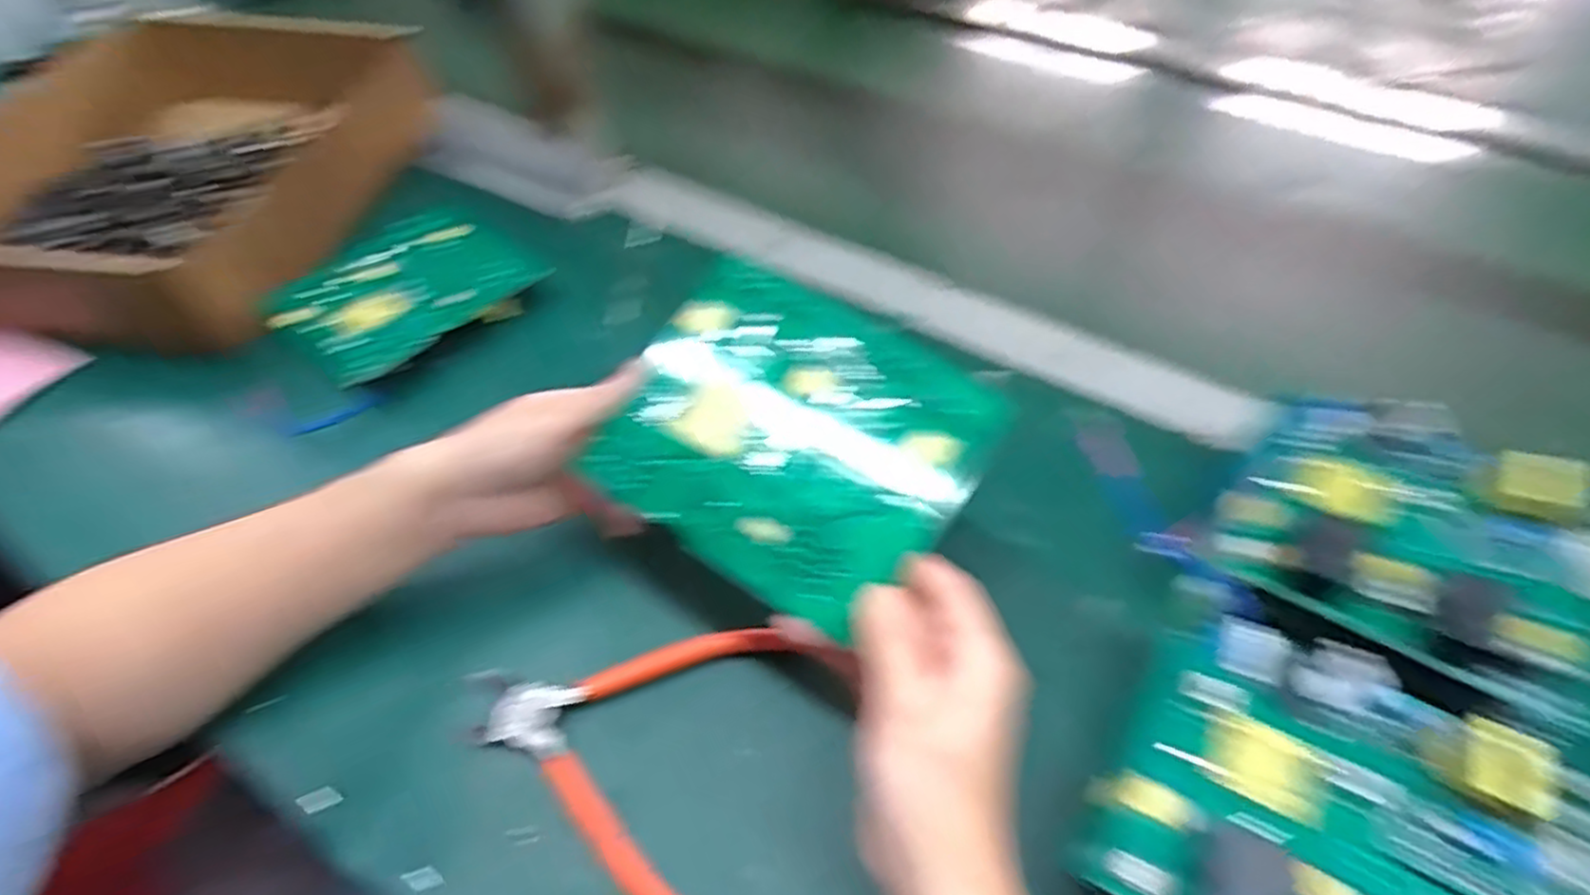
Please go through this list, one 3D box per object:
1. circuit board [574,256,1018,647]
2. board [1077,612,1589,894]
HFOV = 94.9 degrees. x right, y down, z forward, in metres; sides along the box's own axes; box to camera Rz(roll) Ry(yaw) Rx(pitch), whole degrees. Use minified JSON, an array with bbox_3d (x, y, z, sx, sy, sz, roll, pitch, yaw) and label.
[{"bbox_3d":[-0.001,-0.004,0.293,0.139,0.011,0.116,30,77,14],"label":"circuit board"},{"bbox_3d":[0.181,0.127,0.238,0.132,0.034,0.110,30,58,21],"label":"board"}]

